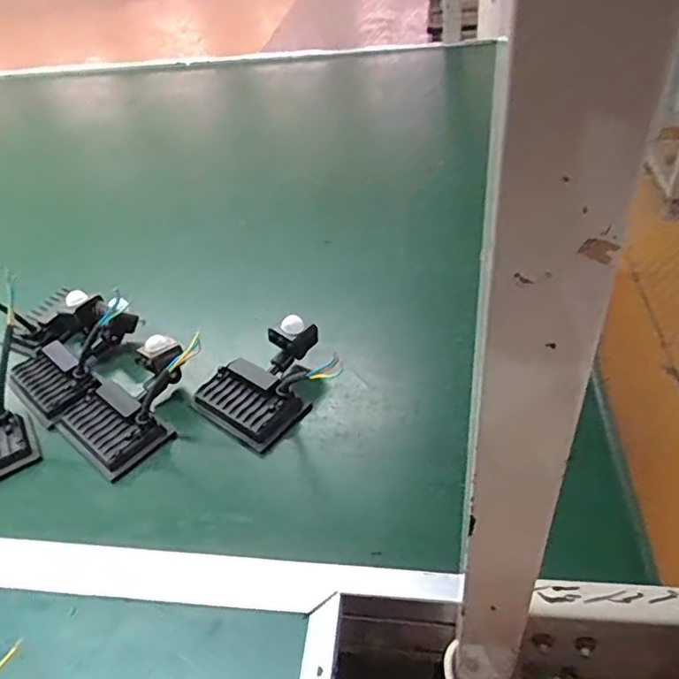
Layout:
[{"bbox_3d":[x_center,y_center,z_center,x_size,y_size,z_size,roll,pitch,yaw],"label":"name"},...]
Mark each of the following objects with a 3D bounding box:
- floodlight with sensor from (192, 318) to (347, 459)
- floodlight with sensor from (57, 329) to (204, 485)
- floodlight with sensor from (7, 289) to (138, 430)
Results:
[{"bbox_3d":[-0.072,0.039,0.590,0.107,0.067,0.128,29,53,33],"label":"floodlight with sensor"},{"bbox_3d":[-0.215,0.055,0.584,0.113,0.049,0.132,25,51,30],"label":"floodlight with sensor"},{"bbox_3d":[-0.288,0.008,0.629,0.096,0.066,0.141,29,53,33],"label":"floodlight with sensor"}]

